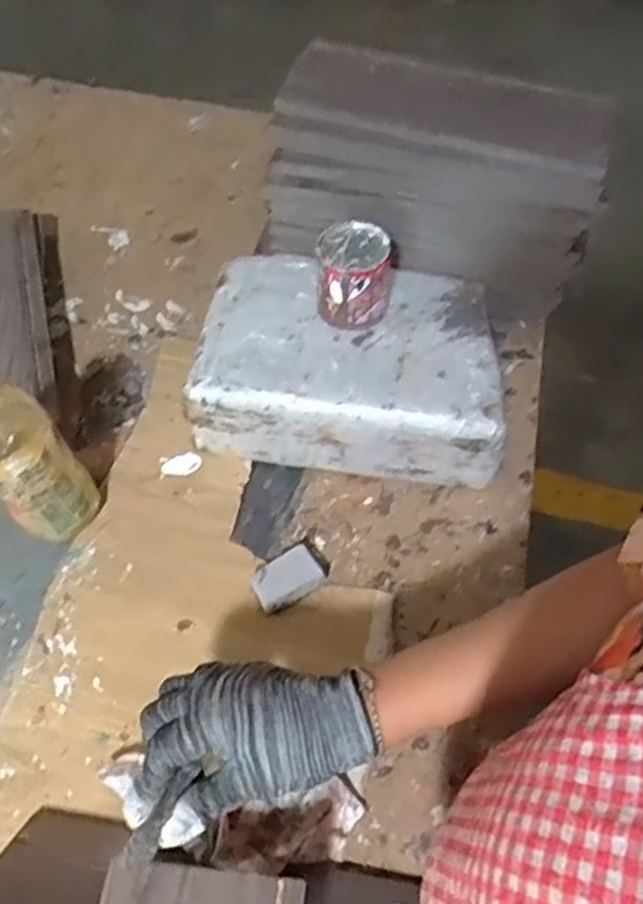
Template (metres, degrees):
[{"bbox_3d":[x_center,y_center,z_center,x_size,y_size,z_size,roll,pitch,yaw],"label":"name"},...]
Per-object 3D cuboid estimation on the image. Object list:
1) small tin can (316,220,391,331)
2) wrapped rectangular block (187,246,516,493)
[{"bbox_3d":[0.028,-0.159,0.681,0.062,0.078,0.062,2,56,-2],"label":"small tin can"},{"bbox_3d":[0.033,-0.089,0.726,0.287,0.091,0.200,9,56,3],"label":"wrapped rectangular block"}]

